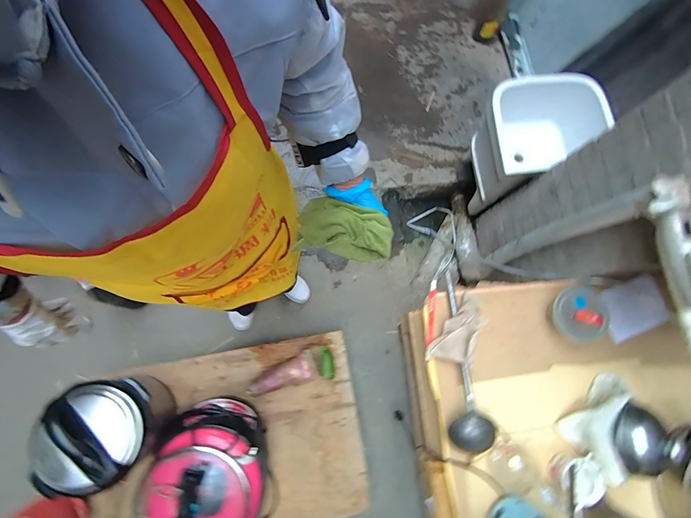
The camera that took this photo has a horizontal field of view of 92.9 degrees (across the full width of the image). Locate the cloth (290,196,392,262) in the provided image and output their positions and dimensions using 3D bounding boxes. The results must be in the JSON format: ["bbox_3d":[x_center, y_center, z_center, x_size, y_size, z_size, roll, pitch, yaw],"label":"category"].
[{"bbox_3d":[-0.003,-0.046,0.524,0.151,0.055,0.080,13,77,2],"label":"cloth"}]

